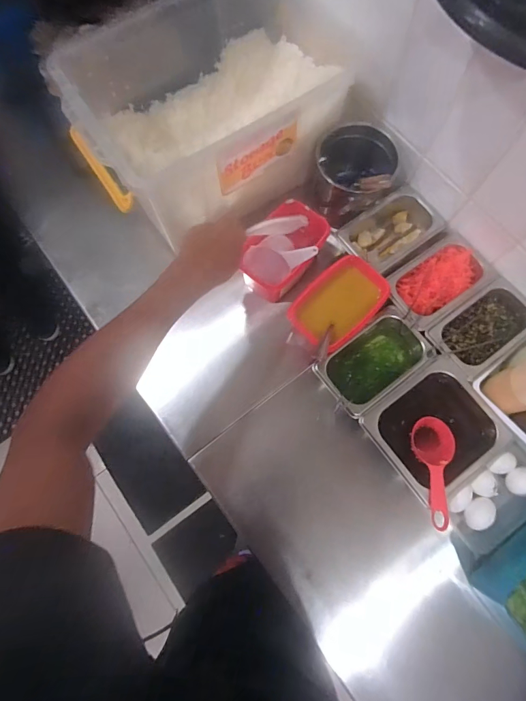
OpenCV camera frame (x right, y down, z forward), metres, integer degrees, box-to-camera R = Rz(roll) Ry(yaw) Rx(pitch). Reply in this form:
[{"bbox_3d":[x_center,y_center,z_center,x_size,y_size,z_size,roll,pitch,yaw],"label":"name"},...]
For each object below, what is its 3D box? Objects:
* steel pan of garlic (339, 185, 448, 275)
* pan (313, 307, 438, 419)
[{"bbox_3d":[0.221,-0.207,0.698,0.162,0.067,0.113,-36,78,-7],"label":"steel pan of garlic"},{"bbox_3d":[0.178,0.019,0.635,0.177,0.067,0.107,-39,78,-8],"label":"pan"}]

